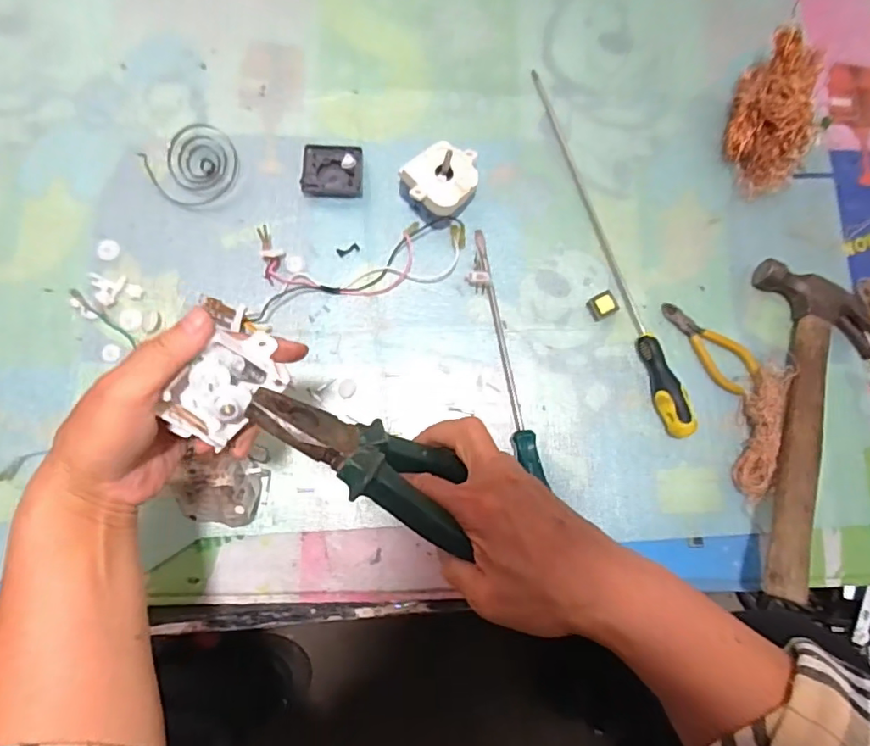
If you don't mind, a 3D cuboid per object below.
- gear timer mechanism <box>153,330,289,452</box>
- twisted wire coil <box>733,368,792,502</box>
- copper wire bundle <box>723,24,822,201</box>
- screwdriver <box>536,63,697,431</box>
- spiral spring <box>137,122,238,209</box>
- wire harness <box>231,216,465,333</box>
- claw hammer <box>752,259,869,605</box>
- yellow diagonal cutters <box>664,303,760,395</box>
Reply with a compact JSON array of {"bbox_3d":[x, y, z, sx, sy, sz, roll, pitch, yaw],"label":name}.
[{"bbox_3d":[-0.117,0.007,0.317,0.044,0.034,0.065,44,66,-25],"label":"gear timer mechanism"},{"bbox_3d":[0.291,0.053,0.500,0.024,0.037,0.116,14,81,0],"label":"twisted wire coil"},{"bbox_3d":[0.325,-0.248,0.534,0.069,0.064,0.140,7,81,-1],"label":"copper wire bundle"},{"bbox_3d":[0.165,-0.125,0.528,0.024,0.031,0.381,-17,82,-5],"label":"screwdriver"},{"bbox_3d":[-0.229,-0.198,0.534,0.080,0.017,0.075,0,81,-3],"label":"spiral spring"},{"bbox_3d":[-0.077,-0.091,0.515,0.213,0.017,0.094,-4,81,-3],"label":"wire harness"},{"bbox_3d":[0.345,0.047,0.488,0.117,0.027,0.294,11,72,-6],"label":"claw hammer"},{"bbox_3d":[0.259,-0.027,0.525,0.042,0.011,0.104,-40,85,-8],"label":"yellow diagonal cutters"}]

